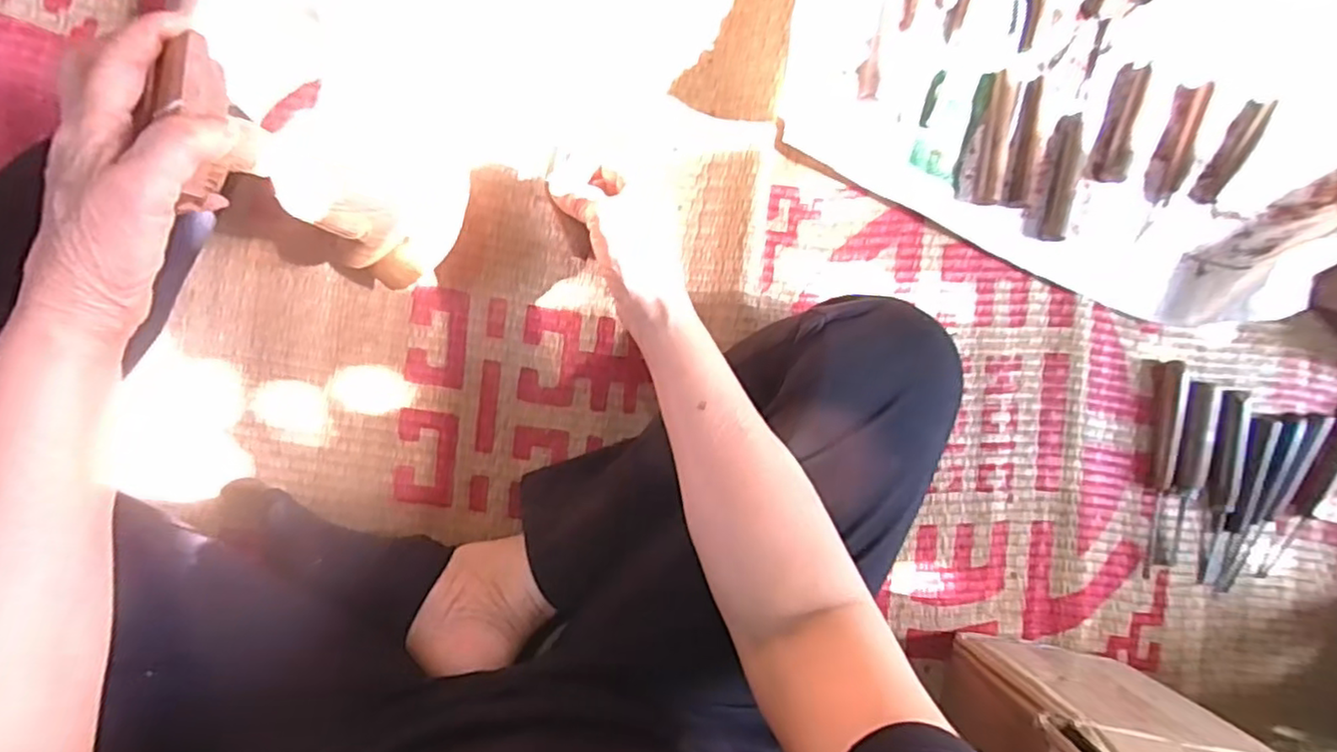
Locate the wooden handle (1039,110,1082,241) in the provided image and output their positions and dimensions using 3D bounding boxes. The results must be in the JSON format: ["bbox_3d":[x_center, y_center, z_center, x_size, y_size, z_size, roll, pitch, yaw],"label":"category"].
[{"bbox_3d":[0.325,-0.165,0.547,0.022,0.015,0.102,7,92,-8],"label":"wooden handle"}]

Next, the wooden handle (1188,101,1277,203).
[{"bbox_3d":[0.465,-0.185,0.543,0.025,0.014,0.090,28,89,-8],"label":"wooden handle"}]

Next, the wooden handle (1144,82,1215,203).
[{"bbox_3d":[0.428,-0.194,0.553,0.030,0.018,0.094,17,91,-8],"label":"wooden handle"}]

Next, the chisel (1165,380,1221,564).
[{"bbox_3d":[0.451,0.085,0.568,0.026,0.015,0.160,5,92,-8],"label":"chisel"}]

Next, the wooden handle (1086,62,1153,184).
[{"bbox_3d":[0.377,-0.209,0.547,0.028,0.012,0.098,16,91,-8],"label":"wooden handle"}]

